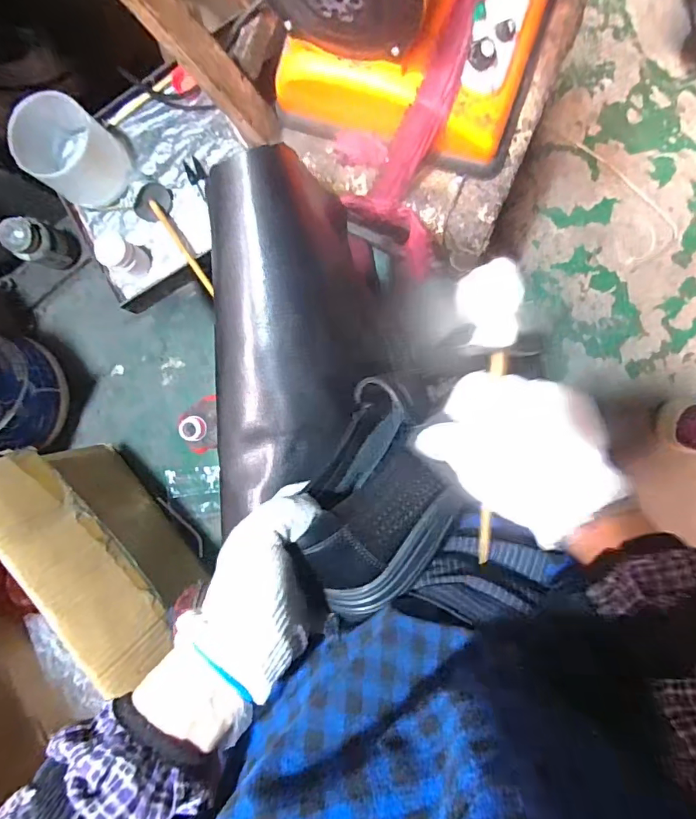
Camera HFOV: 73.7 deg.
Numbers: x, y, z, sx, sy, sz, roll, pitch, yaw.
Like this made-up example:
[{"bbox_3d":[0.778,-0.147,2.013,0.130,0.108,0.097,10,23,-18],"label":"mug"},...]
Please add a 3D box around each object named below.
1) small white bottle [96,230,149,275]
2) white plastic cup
[{"bbox_3d":[-0.249,-0.172,0.518,0.034,0.053,0.034,0,94,5],"label":"small white bottle"},{"bbox_3d":[-0.300,-0.280,0.511,0.087,0.083,0.086,0,94,5],"label":"white plastic cup"}]

